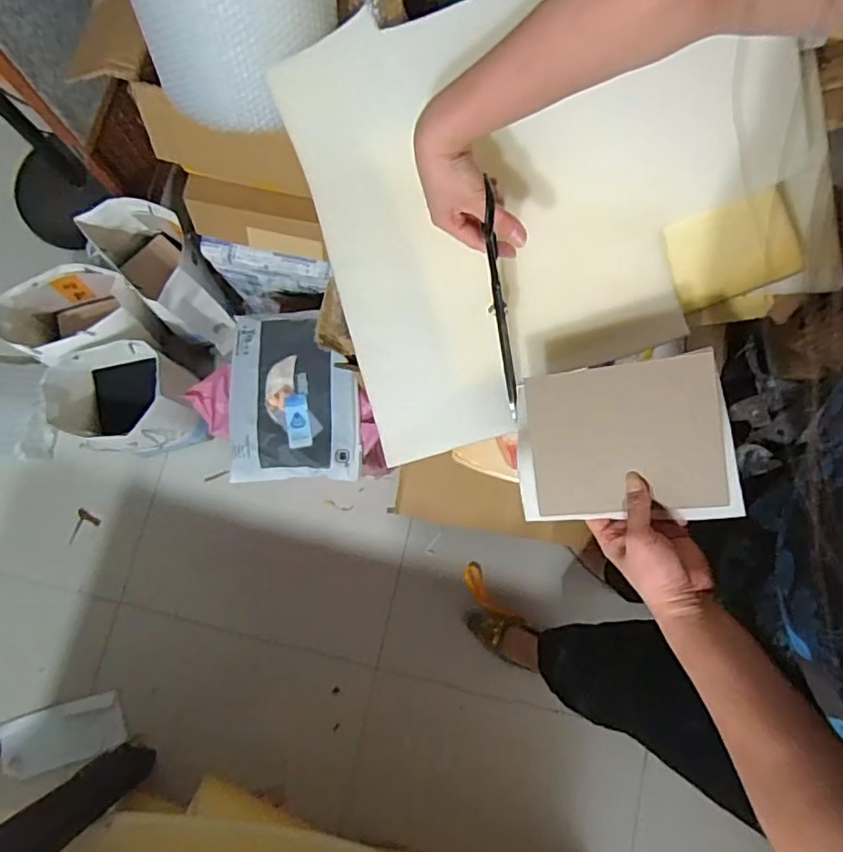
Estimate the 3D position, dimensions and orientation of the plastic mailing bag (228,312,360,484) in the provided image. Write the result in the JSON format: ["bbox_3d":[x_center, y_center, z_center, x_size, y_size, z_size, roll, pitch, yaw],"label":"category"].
[{"bbox_3d":[-0.230,-0.055,1.048,0.232,0.034,0.295,-3,79,0],"label":"plastic mailing bag"}]

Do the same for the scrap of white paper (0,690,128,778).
[{"bbox_3d":[-0.754,0.651,1.226,0.231,0.027,0.118,-11,78,-19],"label":"scrap of white paper"}]

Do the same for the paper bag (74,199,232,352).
[{"bbox_3d":[-0.535,-0.324,1.268,0.156,0.285,0.257,-43,82,-7],"label":"paper bag"}]

